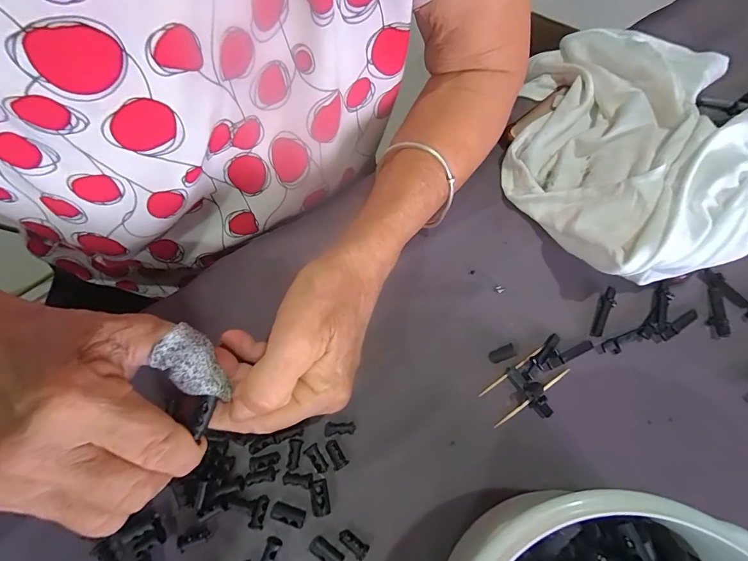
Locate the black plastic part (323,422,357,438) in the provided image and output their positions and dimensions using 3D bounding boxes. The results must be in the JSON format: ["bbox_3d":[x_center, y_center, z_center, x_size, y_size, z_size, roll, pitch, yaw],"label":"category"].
[{"bbox_3d":[-0.021,0.091,0.229,0.019,0.007,0.008,-5,70,-1],"label":"black plastic part"}]

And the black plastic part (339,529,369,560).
[{"bbox_3d":[-0.012,0.149,0.210,0.017,0.005,0.009,33,74,12],"label":"black plastic part"}]

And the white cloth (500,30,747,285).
[{"bbox_3d":[0.195,-0.116,0.273,0.201,0.055,0.226,-14,70,-4],"label":"white cloth"}]

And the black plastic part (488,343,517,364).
[{"bbox_3d":[0.084,0.048,0.242,0.016,0.005,0.008,-21,71,-6],"label":"black plastic part"}]

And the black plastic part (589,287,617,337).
[{"bbox_3d":[0.156,0.022,0.251,0.010,0.006,0.035,27,73,10],"label":"black plastic part"}]

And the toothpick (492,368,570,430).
[{"bbox_3d":[0.101,0.074,0.236,0.062,0.005,0.004,-33,73,-10],"label":"toothpick"}]

